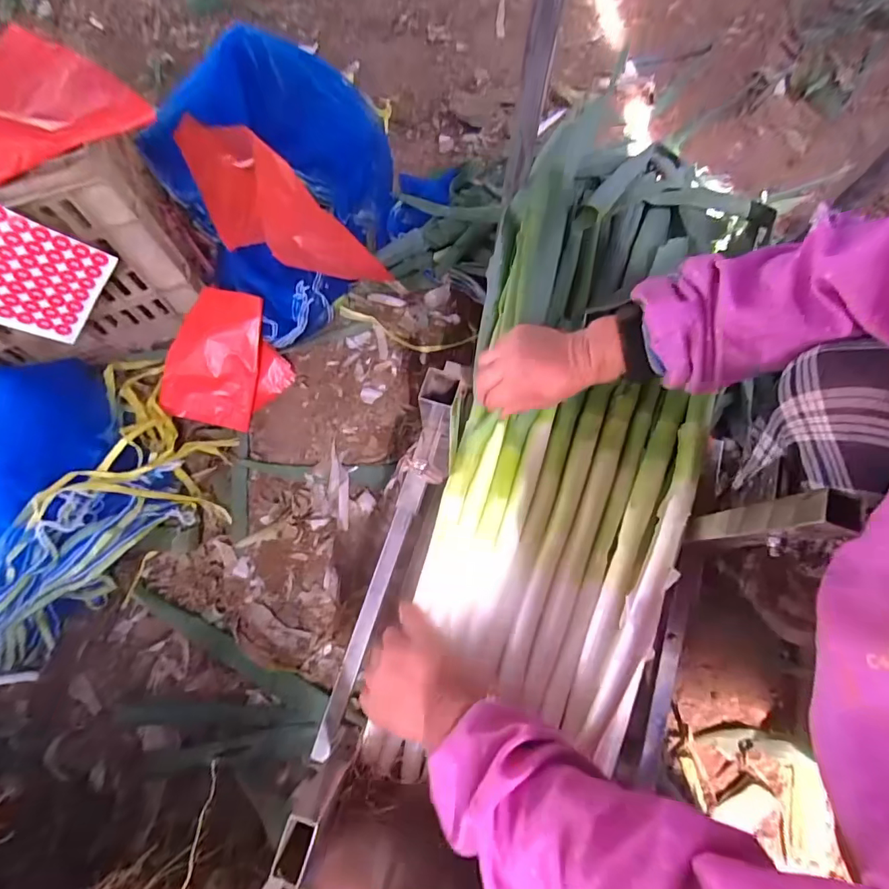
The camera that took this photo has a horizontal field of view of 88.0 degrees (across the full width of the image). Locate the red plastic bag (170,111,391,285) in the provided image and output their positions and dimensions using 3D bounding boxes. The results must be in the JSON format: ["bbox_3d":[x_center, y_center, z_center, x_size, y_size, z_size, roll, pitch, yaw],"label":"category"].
[{"bbox_3d":[-0.279,-0.377,0.777,0.383,0.112,0.144,34,72,-7],"label":"red plastic bag"}]

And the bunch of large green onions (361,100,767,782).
[{"bbox_3d":[0.150,-0.033,0.518,0.266,0.100,0.718,11,77,5],"label":"bunch of large green onions"}]

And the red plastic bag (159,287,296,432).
[{"bbox_3d":[-0.358,-0.130,0.755,0.148,0.114,0.215,29,72,12],"label":"red plastic bag"}]

